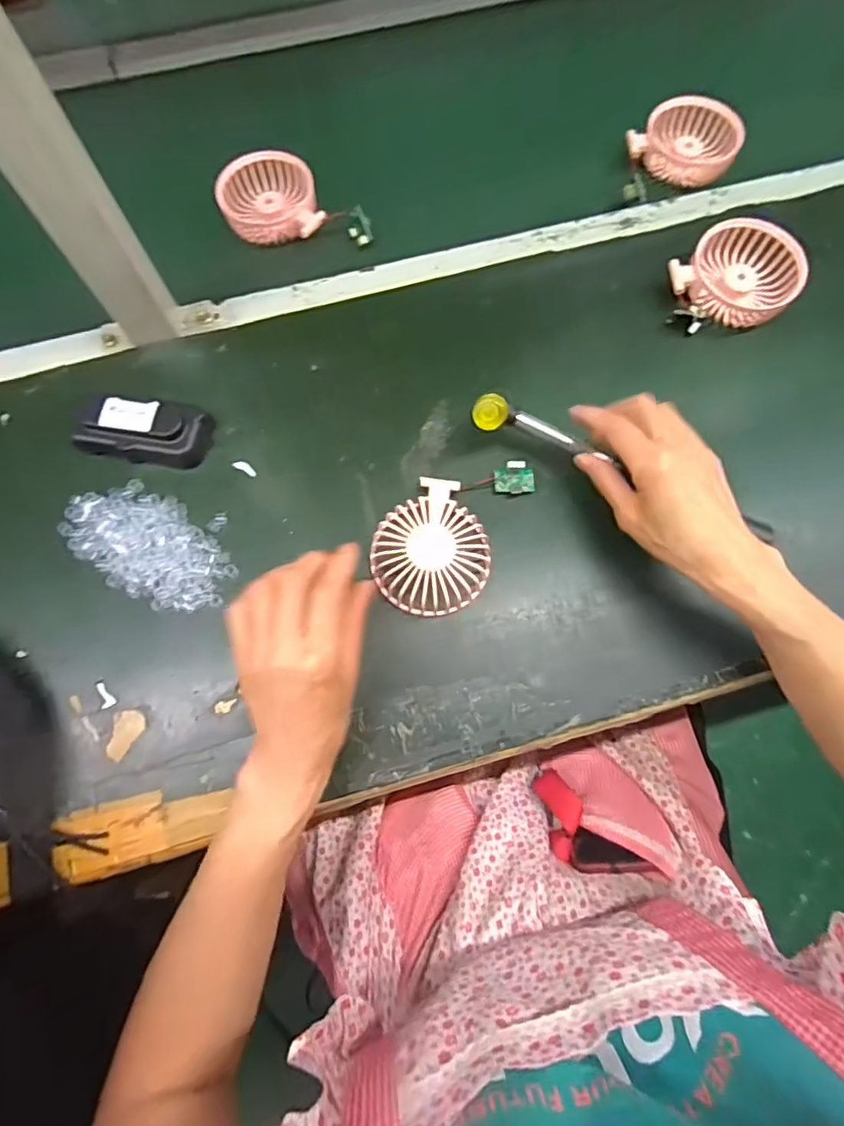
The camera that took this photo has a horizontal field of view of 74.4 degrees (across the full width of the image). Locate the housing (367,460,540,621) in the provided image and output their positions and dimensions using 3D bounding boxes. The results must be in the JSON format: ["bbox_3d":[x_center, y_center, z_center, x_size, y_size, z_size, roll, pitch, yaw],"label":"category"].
[{"bbox_3d":[0.021,-0.029,0.422,0.084,0.035,0.140,28,76,9],"label":"housing"}]

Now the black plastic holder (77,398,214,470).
[{"bbox_3d":[-0.224,-0.105,0.444,0.103,0.028,0.046,9,74,4],"label":"black plastic holder"}]

